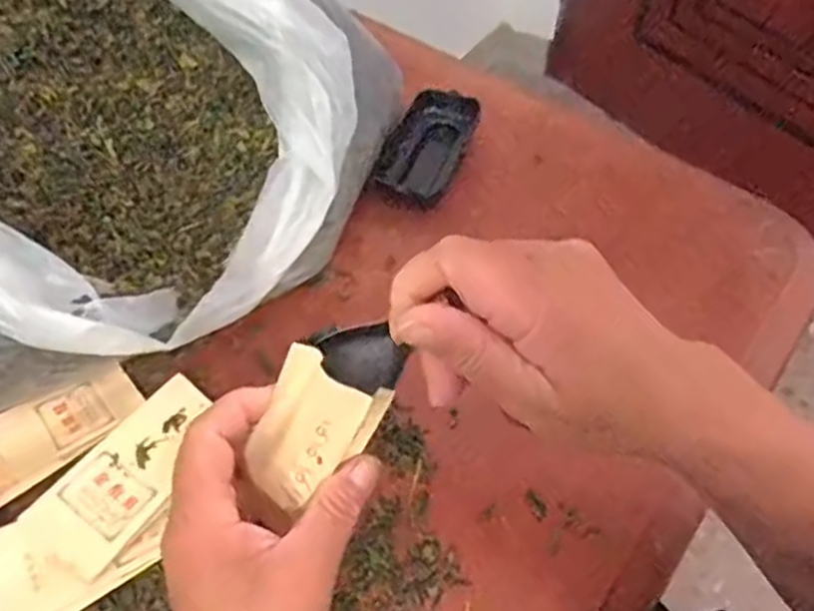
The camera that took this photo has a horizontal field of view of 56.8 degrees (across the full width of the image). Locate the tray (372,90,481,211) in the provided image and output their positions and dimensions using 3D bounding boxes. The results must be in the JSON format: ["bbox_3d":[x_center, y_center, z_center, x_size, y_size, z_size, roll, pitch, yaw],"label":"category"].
[{"bbox_3d":[0.015,-0.114,0.547,0.052,0.024,0.105,18,59,7],"label":"tray"}]

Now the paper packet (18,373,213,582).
[{"bbox_3d":[-0.145,0.087,0.403,0.048,0.004,0.107,37,55,9],"label":"paper packet"}]

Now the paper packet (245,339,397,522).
[{"bbox_3d":[-0.046,0.061,0.346,0.049,0.084,0.010,35,28,12],"label":"paper packet"}]

